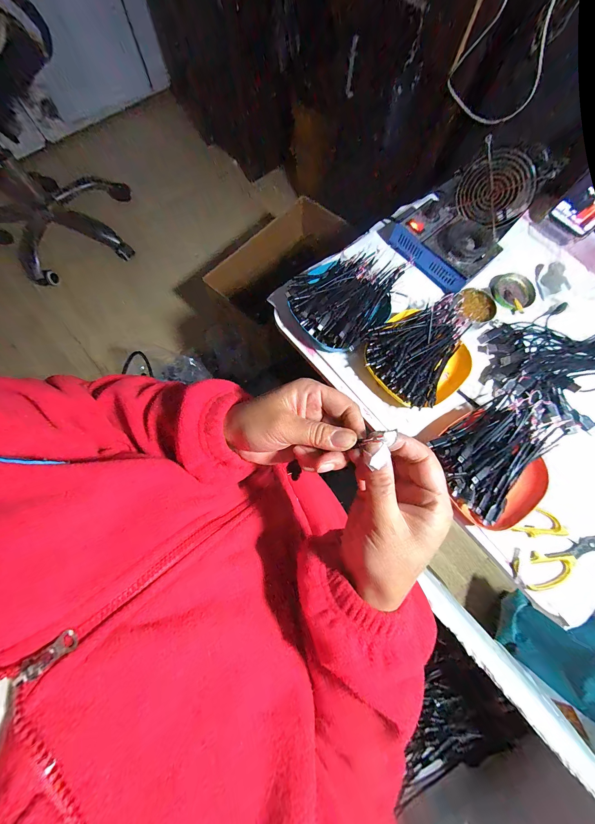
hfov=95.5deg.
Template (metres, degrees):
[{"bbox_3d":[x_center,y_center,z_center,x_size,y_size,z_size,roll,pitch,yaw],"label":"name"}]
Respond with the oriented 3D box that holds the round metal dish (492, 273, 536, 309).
[{"bbox_3d":[0.368,-0.204,0.459,0.063,0.011,0.063,0,75,-1],"label":"round metal dish"}]

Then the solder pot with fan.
[{"bbox_3d":[0.271,-0.326,0.439,0.200,0.093,0.174,-40,79,-10],"label":"solder pot with fan"}]

